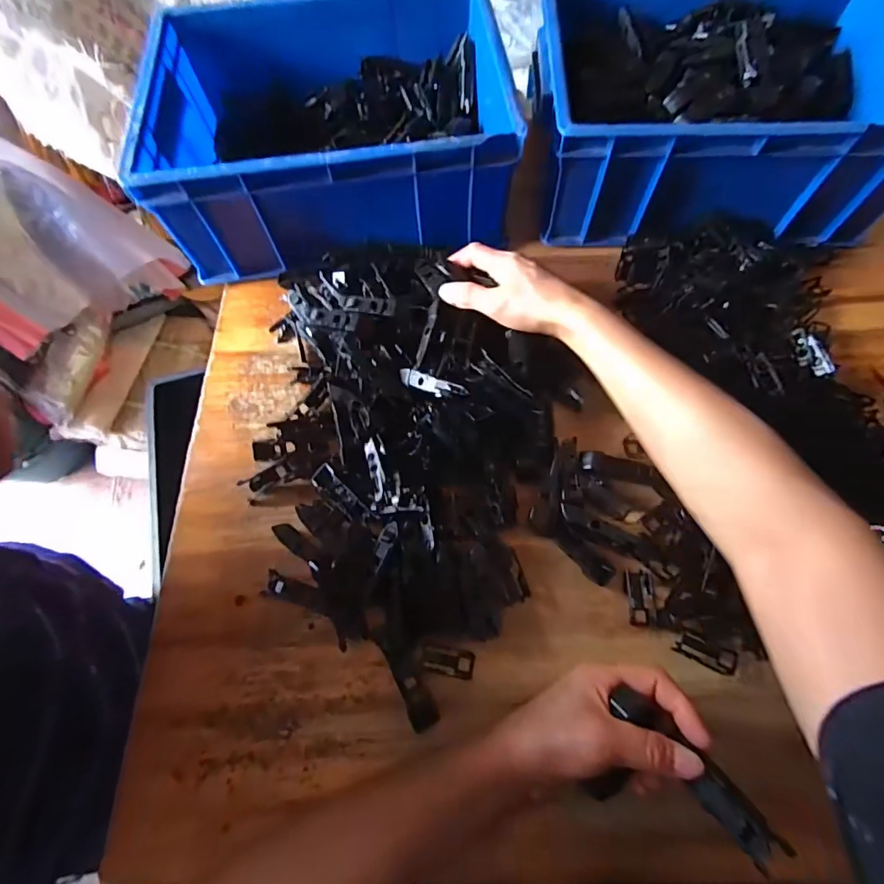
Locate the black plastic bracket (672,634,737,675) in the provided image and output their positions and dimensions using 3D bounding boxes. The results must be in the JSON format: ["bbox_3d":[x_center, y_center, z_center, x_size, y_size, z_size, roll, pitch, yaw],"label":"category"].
[{"bbox_3d":[0.187,0.150,0.330,0.039,0.012,0.017,17,68,24],"label":"black plastic bracket"}]

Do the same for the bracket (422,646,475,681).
[{"bbox_3d":[0.004,0.160,0.338,0.037,0.005,0.018,7,67,6],"label":"bracket"}]

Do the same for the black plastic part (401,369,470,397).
[{"bbox_3d":[-0.009,-0.047,0.378,0.068,0.012,0.014,21,68,34],"label":"black plastic part"}]

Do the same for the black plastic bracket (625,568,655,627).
[{"bbox_3d":[0.150,0.118,0.353,0.020,0.009,0.041,-1,67,3],"label":"black plastic bracket"}]

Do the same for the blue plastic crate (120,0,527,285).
[{"bbox_3d":[-0.108,-0.322,0.498,0.329,0.151,0.265,-7,66,0],"label":"blue plastic crate"}]

